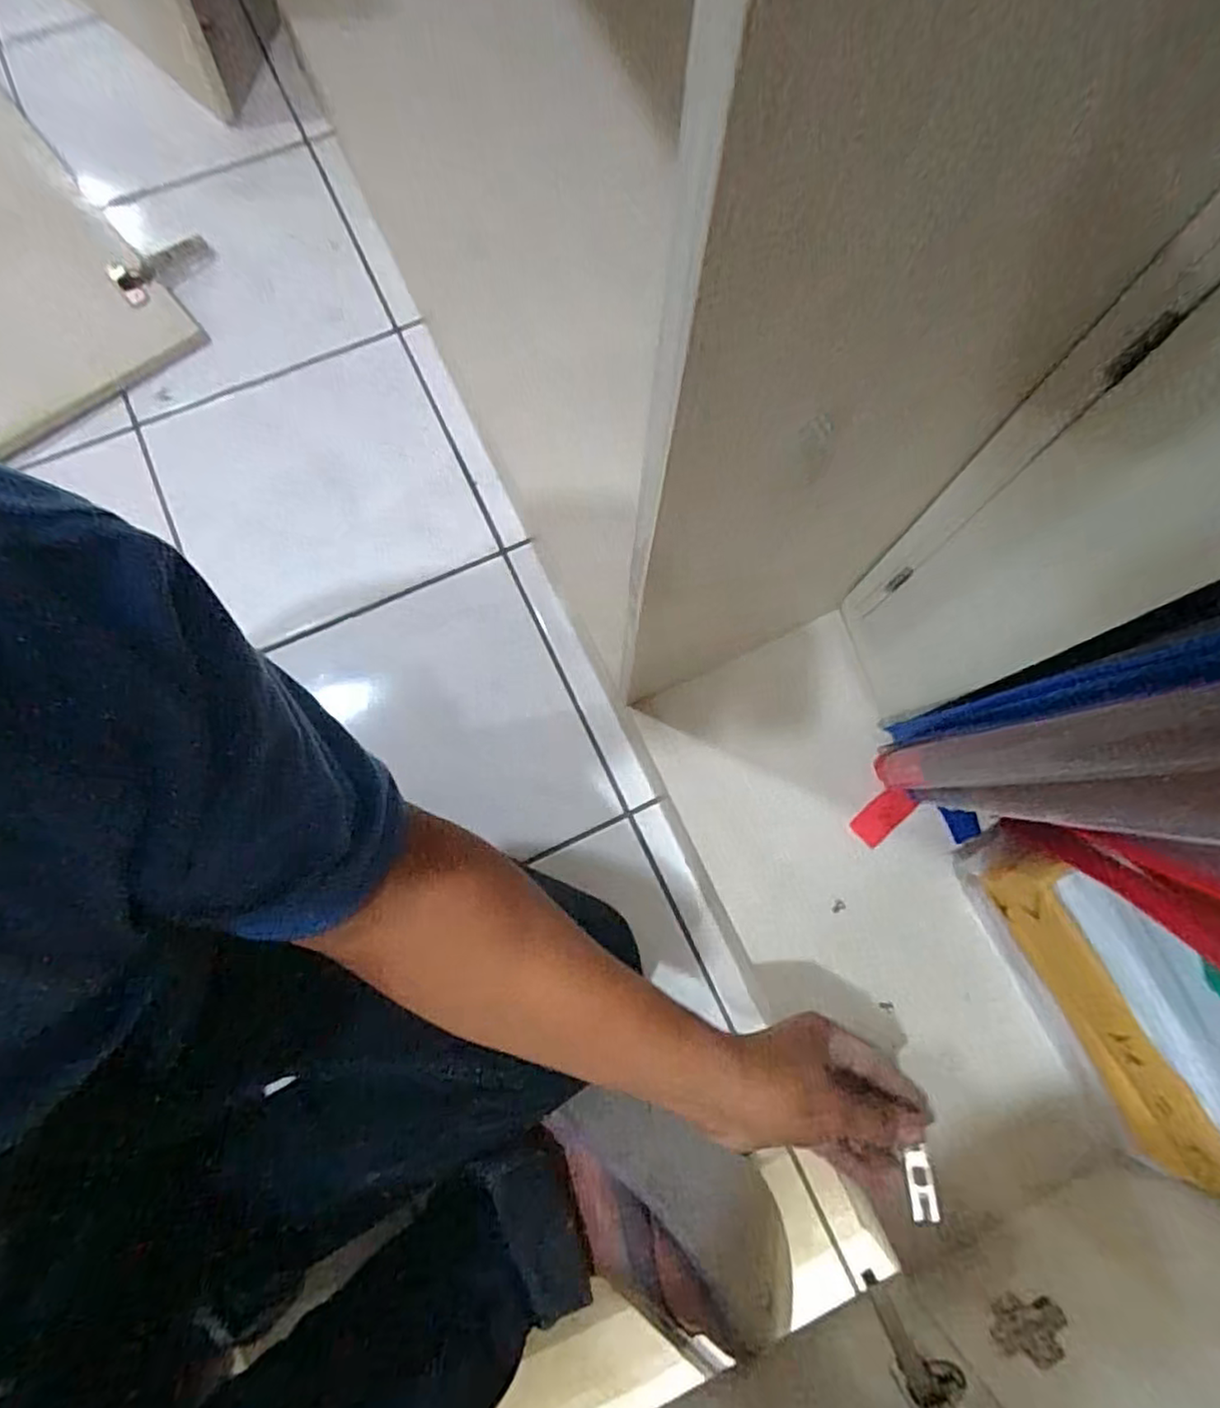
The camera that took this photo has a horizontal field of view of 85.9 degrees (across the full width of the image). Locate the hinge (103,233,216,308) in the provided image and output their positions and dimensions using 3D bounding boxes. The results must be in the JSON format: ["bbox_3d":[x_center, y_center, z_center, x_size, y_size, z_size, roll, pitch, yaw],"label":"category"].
[{"bbox_3d":[-0.478,-0.460,0.699,0.118,0.019,0.046,-15,76,8],"label":"hinge"}]

